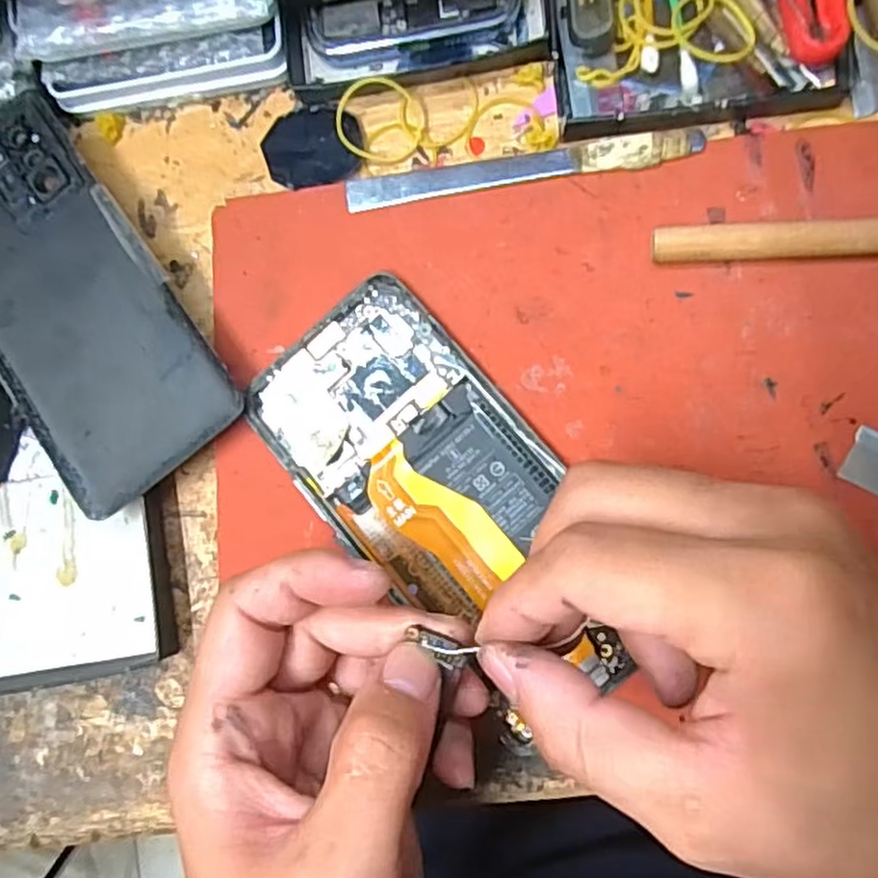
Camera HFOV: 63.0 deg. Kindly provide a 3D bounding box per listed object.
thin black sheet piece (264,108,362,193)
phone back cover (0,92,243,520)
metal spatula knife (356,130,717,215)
[{"bbox_3d":[-0.048,-0.112,0.270,0.036,0.006,0.031,-18,79,0],"label":"thin black sheet piece"},{"bbox_3d":[-0.140,-0.052,0.269,0.074,0.012,0.154,-35,82,5],"label":"phone back cover"},{"bbox_3d":[0.028,-0.096,0.254,0.125,0.004,0.011,-6,85,8],"label":"metal spatula knife"}]

